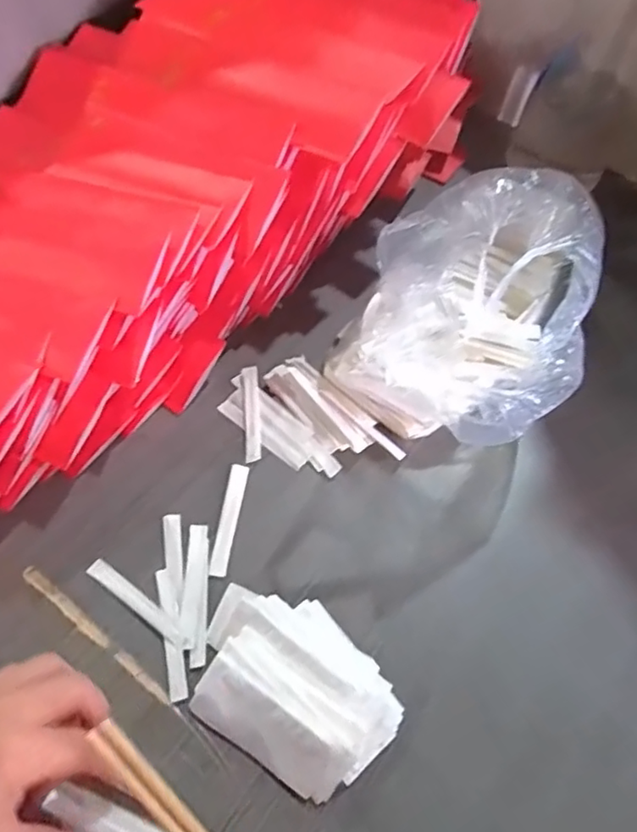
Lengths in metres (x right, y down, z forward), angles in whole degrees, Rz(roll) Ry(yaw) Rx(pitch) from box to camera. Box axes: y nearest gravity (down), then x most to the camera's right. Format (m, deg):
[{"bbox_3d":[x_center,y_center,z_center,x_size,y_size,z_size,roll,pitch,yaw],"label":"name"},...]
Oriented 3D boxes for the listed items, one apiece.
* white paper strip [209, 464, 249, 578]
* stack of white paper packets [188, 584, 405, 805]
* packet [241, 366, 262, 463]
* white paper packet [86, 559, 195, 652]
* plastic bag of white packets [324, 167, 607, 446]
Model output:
[{"bbox_3d":[-0.070,0.080,0.475,0.014,0.004,0.092,9,59,1],"label":"white paper strip"},{"bbox_3d":[-0.017,0.180,0.407,0.139,0.031,0.099,31,62,14],"label":"stack of white paper packets"},{"bbox_3d":[-0.058,-0.004,0.526,0.014,0.006,0.092,-3,60,-6],"label":"packet"},{"bbox_3d":[-0.128,0.137,0.438,0.095,0.004,0.012,33,63,14],"label":"white paper packet"},{"bbox_3d":[0.131,-0.091,0.519,0.174,0.132,0.257,26,61,11],"label":"plastic bag of white packets"}]

